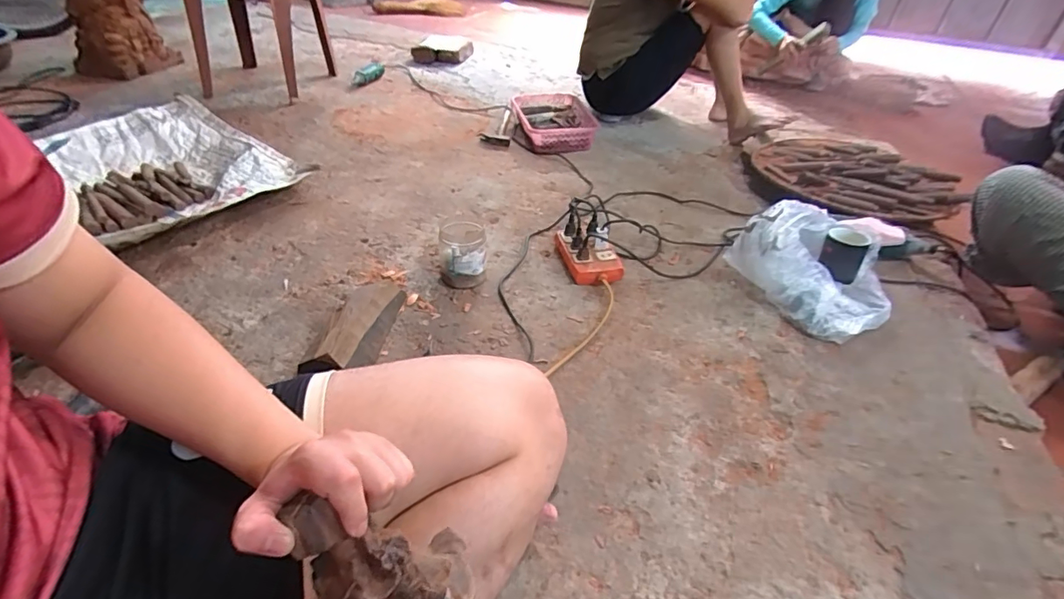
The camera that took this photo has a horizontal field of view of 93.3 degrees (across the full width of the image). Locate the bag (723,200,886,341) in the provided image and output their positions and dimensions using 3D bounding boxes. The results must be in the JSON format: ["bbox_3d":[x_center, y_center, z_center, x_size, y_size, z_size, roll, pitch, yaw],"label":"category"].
[{"bbox_3d":[0.585,-0.074,0.996,0.238,0.142,0.272,-16,45,-22],"label":"bag"}]

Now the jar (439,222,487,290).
[{"bbox_3d":[-0.139,-0.095,1.003,0.093,0.110,0.105,-2,42,-8],"label":"jar"}]

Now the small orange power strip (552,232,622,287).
[{"bbox_3d":[0.121,-0.096,1.083,0.112,0.042,0.167,-6,42,-12],"label":"small orange power strip"}]

